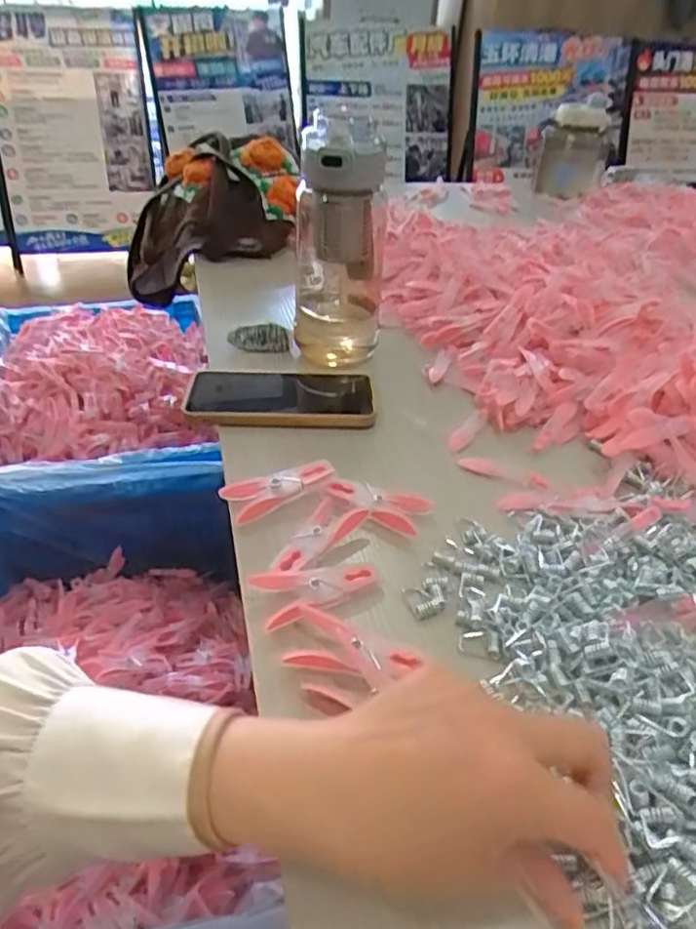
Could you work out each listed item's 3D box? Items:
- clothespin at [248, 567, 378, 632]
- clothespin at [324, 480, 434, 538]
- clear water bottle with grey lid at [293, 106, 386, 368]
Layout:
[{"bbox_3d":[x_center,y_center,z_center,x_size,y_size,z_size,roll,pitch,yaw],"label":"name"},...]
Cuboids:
[{"bbox_3d":[-0.018,0.071,0.382,0.072,0.008,0.032,-12,52,-23],"label":"clothespin"},{"bbox_3d":[0.020,0.027,0.453,0.073,0.015,0.034,16,37,3],"label":"clothespin"},{"bbox_3d":[-0.010,-0.198,0.587,0.082,0.203,0.090,2,37,-1],"label":"clear water bottle with grey lid"}]

